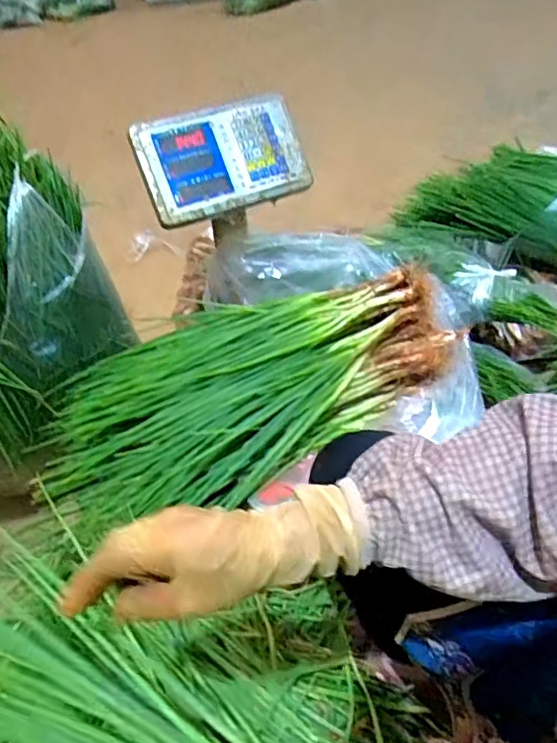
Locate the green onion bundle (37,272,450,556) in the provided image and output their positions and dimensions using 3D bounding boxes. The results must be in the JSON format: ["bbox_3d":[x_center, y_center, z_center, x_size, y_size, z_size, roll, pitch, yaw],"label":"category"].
[{"bbox_3d":[-0.033,0.023,0.766,0.618,0.130,0.274,-22,47,-14],"label":"green onion bundle"}]

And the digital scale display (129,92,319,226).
[{"bbox_3d":[-0.082,-0.318,0.816,0.243,0.154,0.030,-20,2,-18],"label":"digital scale display"}]

